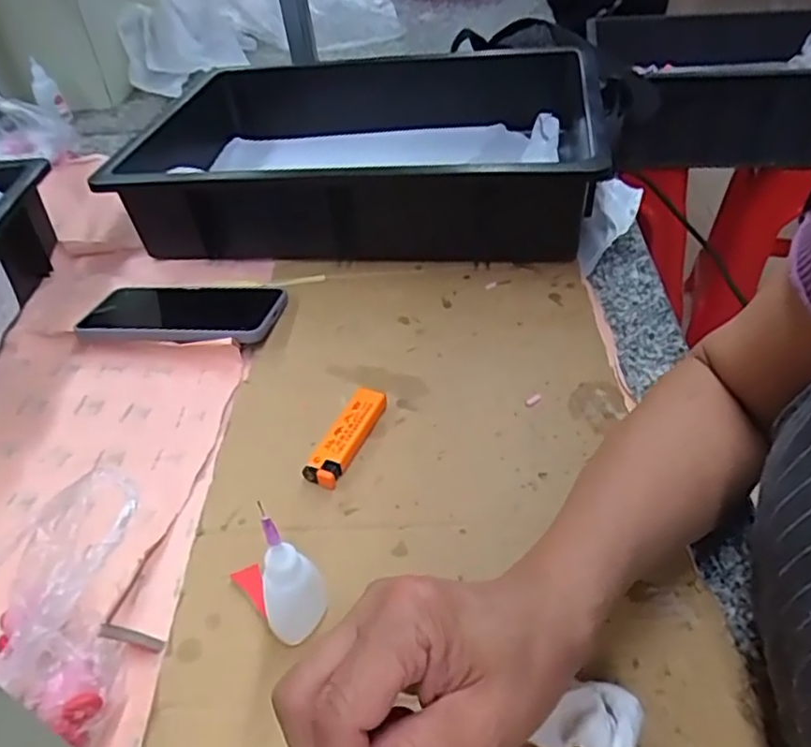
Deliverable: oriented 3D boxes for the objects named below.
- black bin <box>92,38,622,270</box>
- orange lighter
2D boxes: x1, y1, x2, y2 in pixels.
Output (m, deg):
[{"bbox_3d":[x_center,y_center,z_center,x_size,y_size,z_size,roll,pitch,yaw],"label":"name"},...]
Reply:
[{"bbox_3d":[-0.031,-0.223,0.673,0.436,0.100,0.321,-1,42,4],"label":"black bin"},{"bbox_3d":[-0.039,0.042,0.447,0.023,0.016,0.079,14,46,19],"label":"orange lighter"}]

